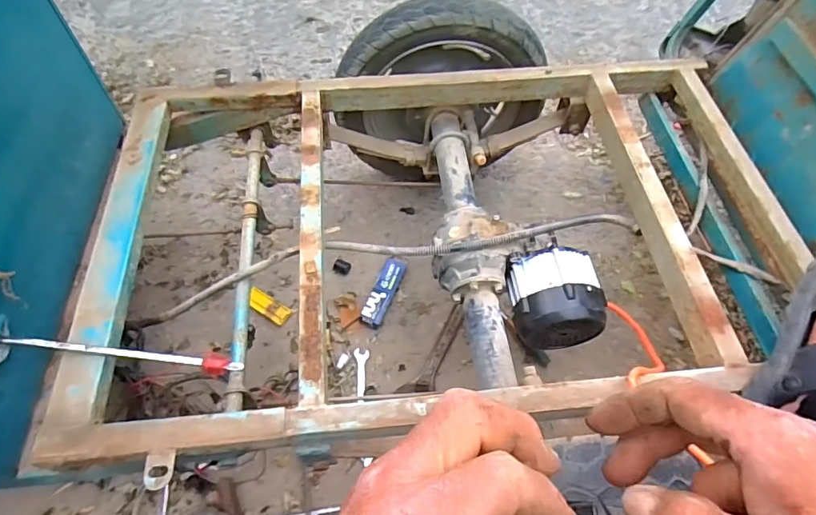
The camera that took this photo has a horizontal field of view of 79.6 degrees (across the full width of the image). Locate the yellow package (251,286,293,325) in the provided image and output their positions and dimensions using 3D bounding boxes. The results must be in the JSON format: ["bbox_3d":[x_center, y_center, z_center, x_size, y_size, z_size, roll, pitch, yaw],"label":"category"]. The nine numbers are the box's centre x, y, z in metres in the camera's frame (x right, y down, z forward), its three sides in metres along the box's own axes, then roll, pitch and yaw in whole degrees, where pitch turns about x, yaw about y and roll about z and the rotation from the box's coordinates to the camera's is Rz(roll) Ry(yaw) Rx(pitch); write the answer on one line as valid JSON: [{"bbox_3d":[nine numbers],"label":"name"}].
[{"bbox_3d":[-0.288,0.101,1.005,0.093,0.022,0.043,37,61,-5],"label":"yellow package"}]

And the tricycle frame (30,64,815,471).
[{"bbox_3d":[0.066,-0.059,0.732,1.039,0.080,0.599,-5,58,-5],"label":"tricycle frame"}]

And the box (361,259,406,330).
[{"bbox_3d":[-0.047,0.066,1.017,0.052,0.034,0.167,17,58,9],"label":"box"}]

